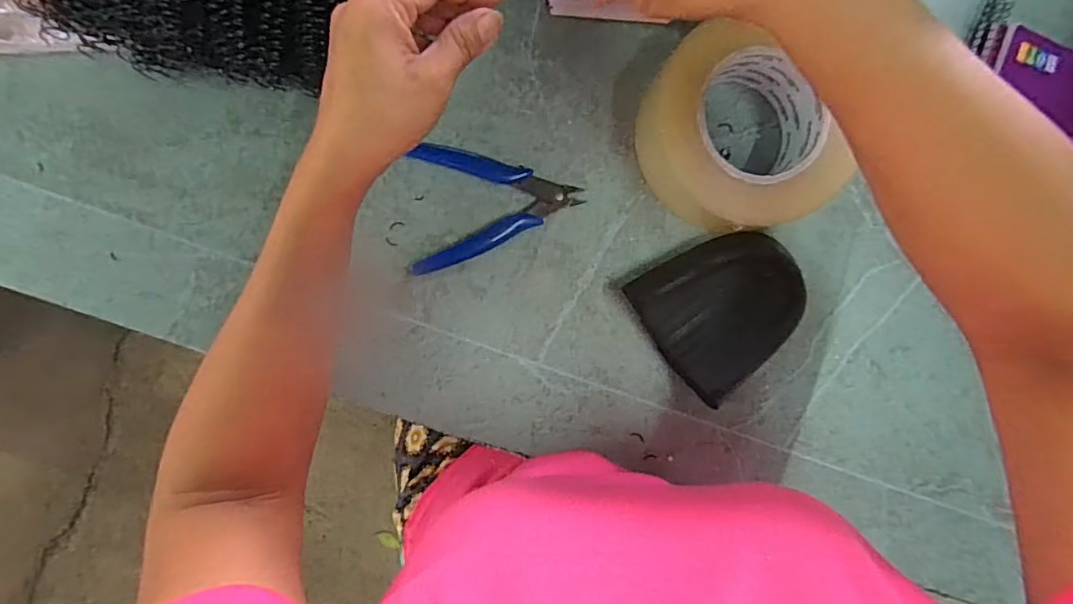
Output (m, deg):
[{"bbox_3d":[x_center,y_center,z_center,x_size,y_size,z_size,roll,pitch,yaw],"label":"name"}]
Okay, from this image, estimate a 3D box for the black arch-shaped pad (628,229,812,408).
[{"bbox_3d":[0.126,0.004,0.363,0.102,0.026,0.094,-32,95,-2],"label":"black arch-shaped pad"}]

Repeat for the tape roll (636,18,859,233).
[{"bbox_3d":[0.131,-0.108,0.344,0.122,0.052,0.120,0,93,-5],"label":"tape roll"}]

